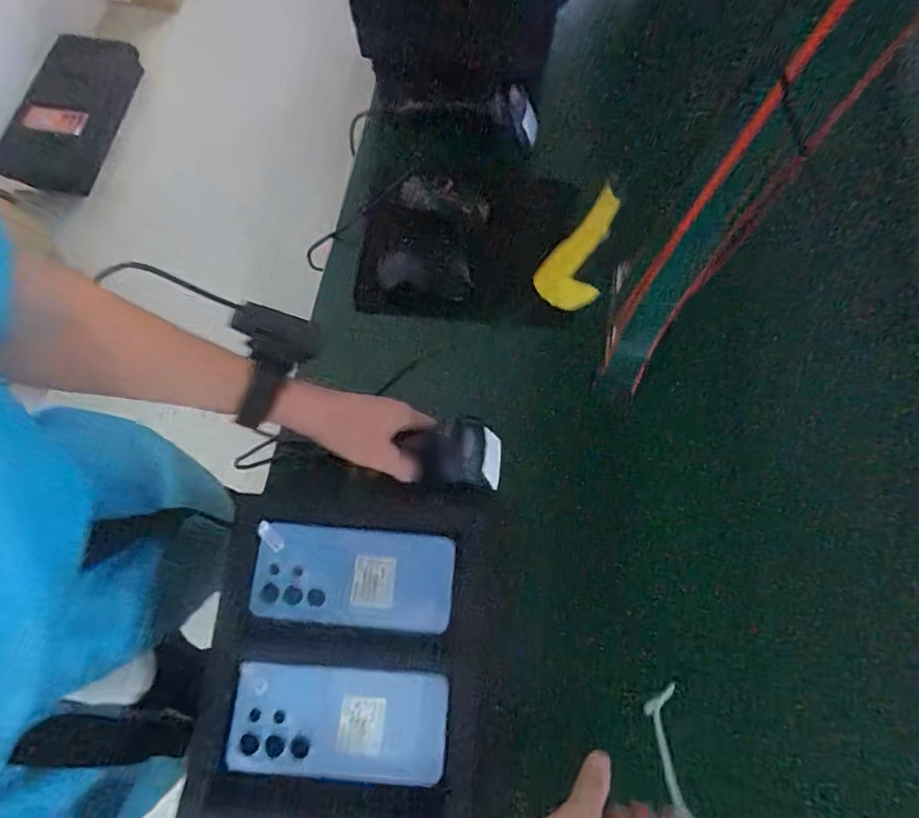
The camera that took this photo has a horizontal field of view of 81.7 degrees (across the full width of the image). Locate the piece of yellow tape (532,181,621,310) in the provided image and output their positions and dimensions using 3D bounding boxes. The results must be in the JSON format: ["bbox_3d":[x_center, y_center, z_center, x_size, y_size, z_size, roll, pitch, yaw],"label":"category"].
[{"bbox_3d":[0.083,-0.096,0.339,0.042,0.094,0.010,31,62,-6],"label":"piece of yellow tape"}]

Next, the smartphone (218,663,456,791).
[{"bbox_3d":[-0.096,0.251,0.425,0.168,0.011,0.078,4,73,1],"label":"smartphone"}]

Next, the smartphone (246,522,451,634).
[{"bbox_3d":[-0.091,0.144,0.455,0.167,0.010,0.077,5,73,1],"label":"smartphone"}]

